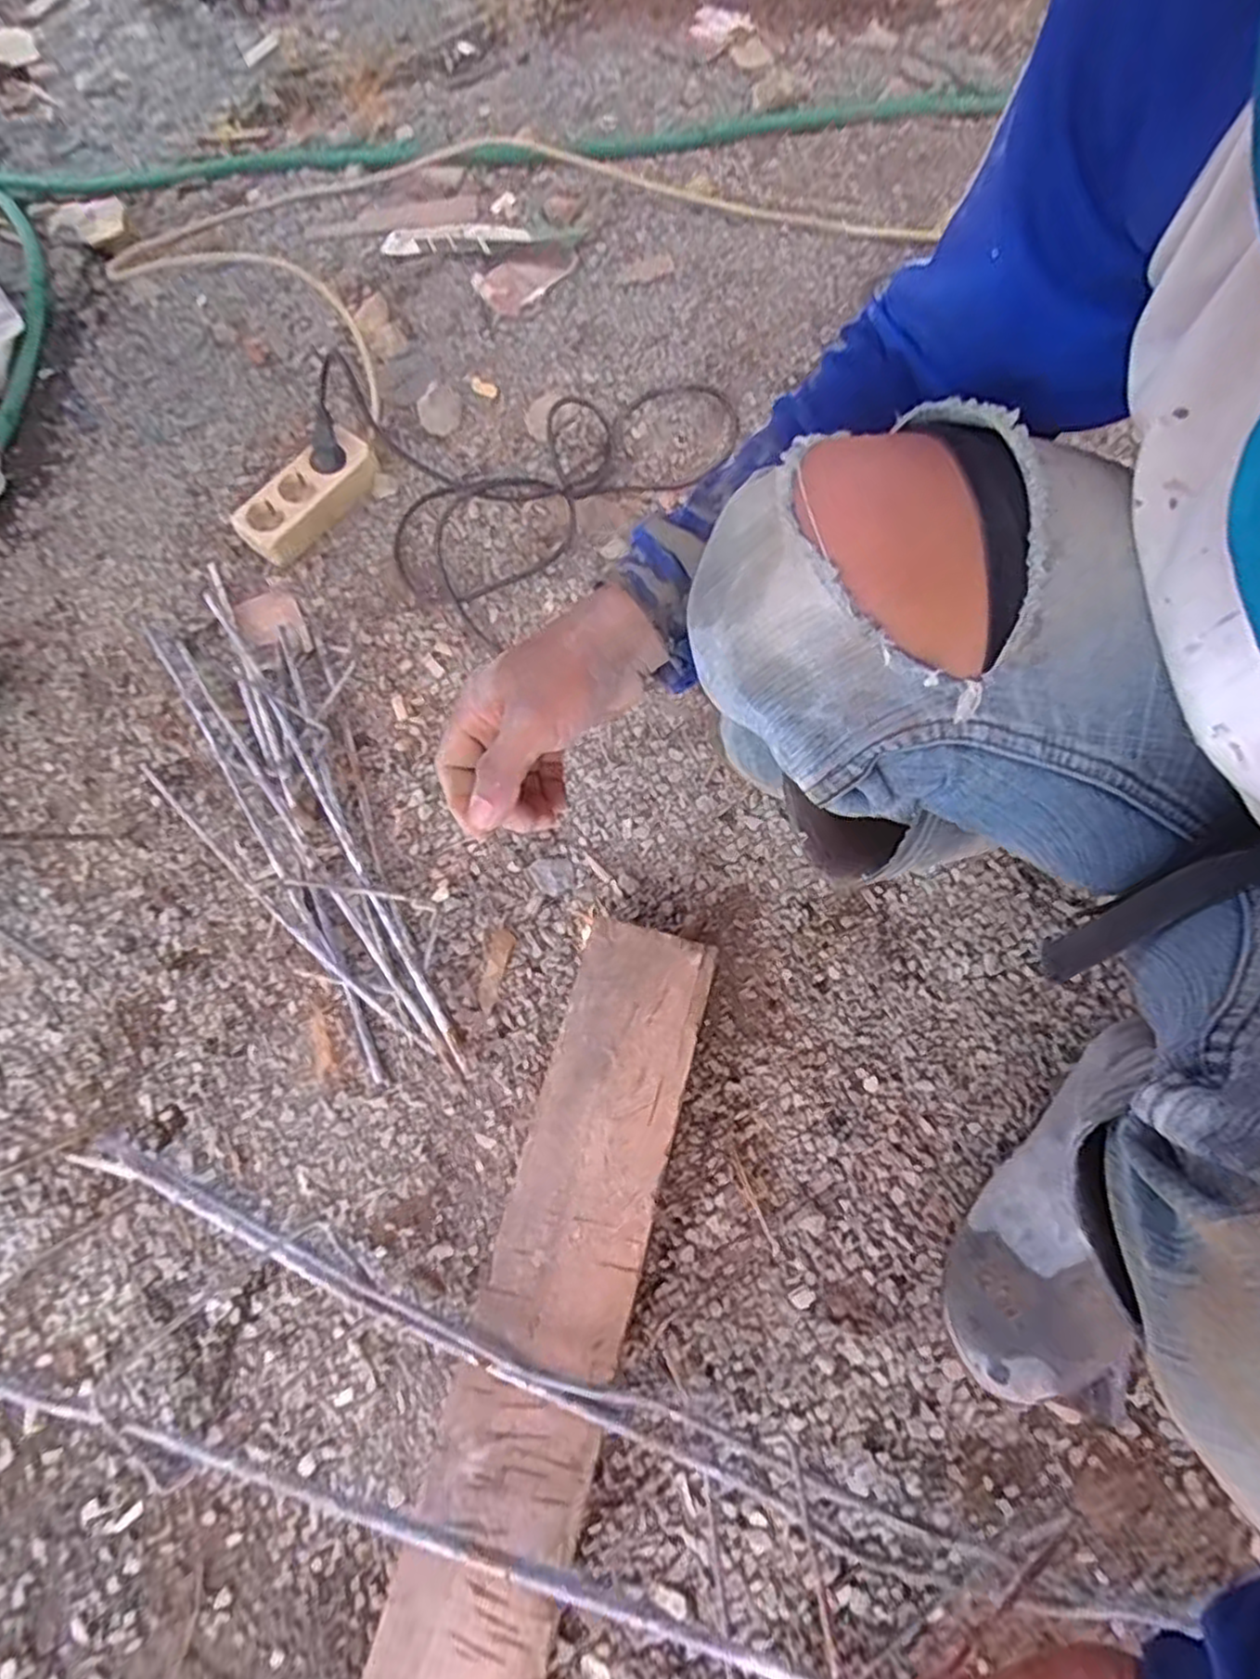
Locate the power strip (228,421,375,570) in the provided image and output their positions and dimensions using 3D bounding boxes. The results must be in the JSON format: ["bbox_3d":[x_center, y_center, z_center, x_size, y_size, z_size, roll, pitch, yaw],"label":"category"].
[{"bbox_3d":[-0.331,-0.356,0.772,0.065,0.046,0.163,32,73,13],"label":"power strip"}]

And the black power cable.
[{"bbox_3d":[-0.144,-0.466,0.802,0.406,0.067,0.406,42,76,16],"label":"black power cable"}]

